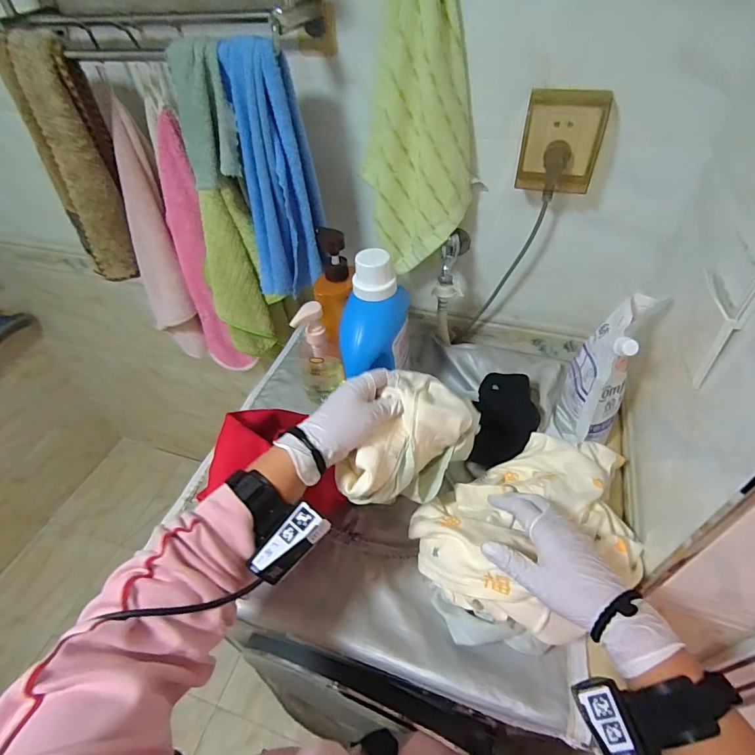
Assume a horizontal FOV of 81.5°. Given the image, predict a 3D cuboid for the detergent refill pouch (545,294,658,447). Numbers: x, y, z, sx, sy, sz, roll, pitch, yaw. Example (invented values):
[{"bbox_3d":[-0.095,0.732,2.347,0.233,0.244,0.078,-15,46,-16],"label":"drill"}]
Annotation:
[{"bbox_3d":[0.301,-0.001,0.593,0.079,0.208,0.128,26,53,25],"label":"detergent refill pouch"}]

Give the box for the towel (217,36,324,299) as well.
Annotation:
[{"bbox_3d":[-0.145,-0.275,0.635,0.105,0.318,0.065,0,46,4],"label":"towel"}]

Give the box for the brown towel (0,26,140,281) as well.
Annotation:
[{"bbox_3d":[-0.501,-0.351,0.750,0.122,0.362,0.081,-21,49,-16],"label":"brown towel"}]

